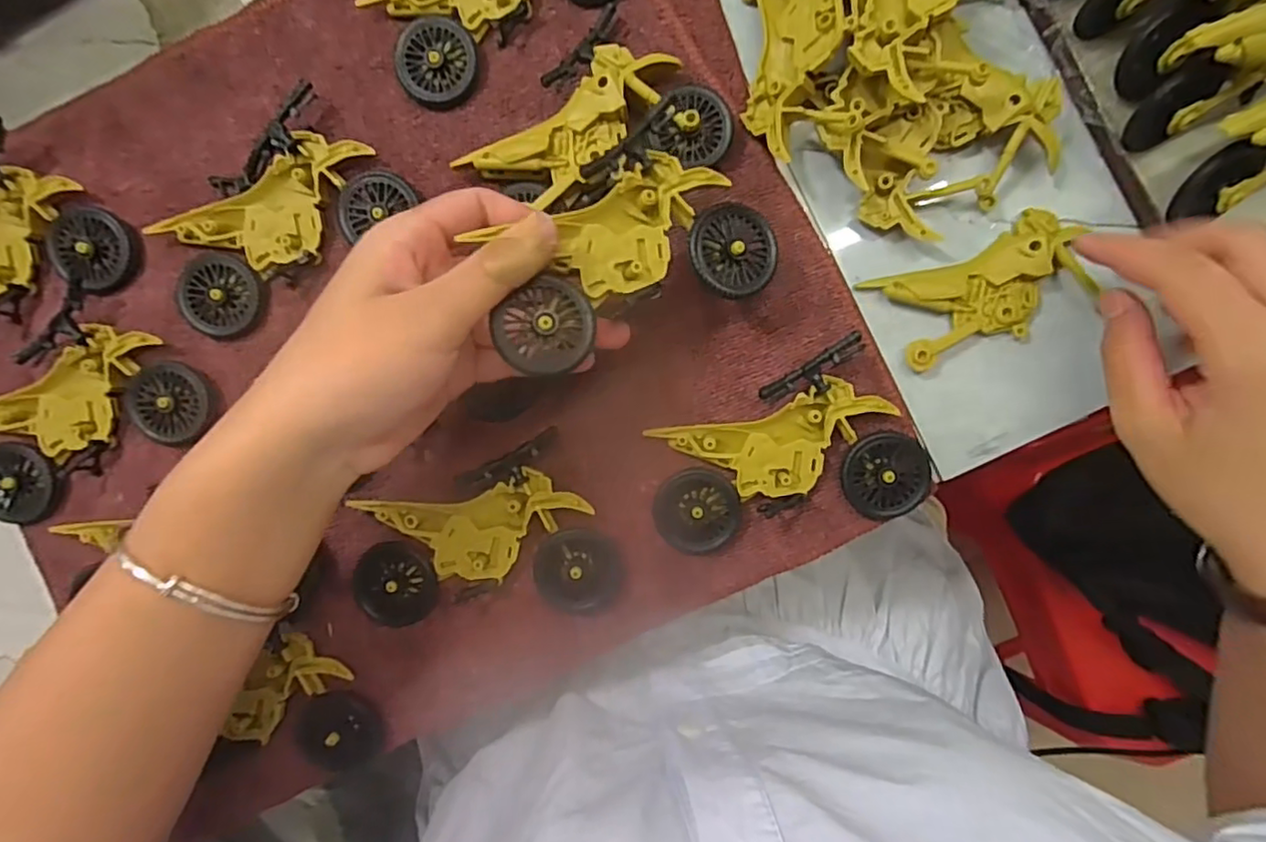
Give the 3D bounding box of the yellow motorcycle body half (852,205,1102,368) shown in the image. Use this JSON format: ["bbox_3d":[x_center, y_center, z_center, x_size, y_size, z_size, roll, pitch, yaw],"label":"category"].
[{"bbox_3d":[0.159,-0.060,0.275,0.091,0.012,0.046,-24,89,1],"label":"yellow motorcycle body half"}]

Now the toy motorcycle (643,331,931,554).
[{"bbox_3d":[0.064,0.018,0.273,0.113,0.016,0.074,-21,89,2],"label":"toy motorcycle"}]

